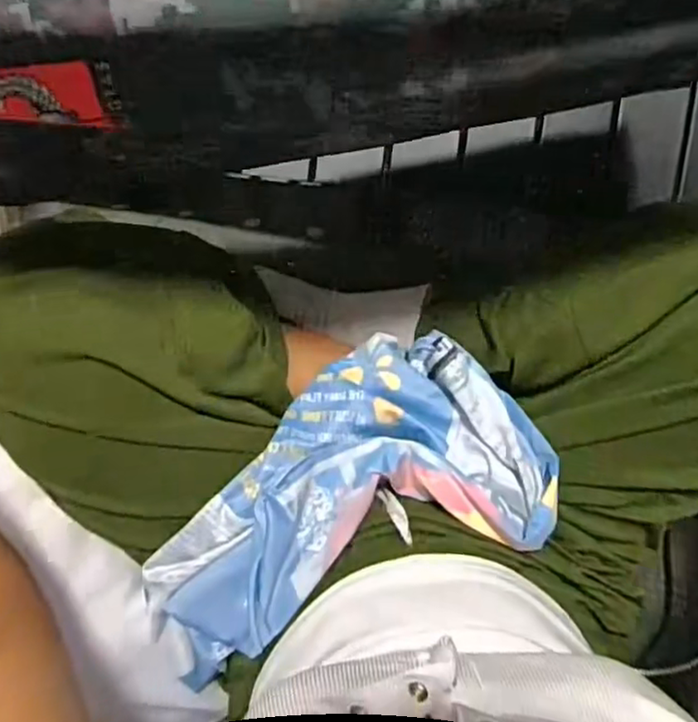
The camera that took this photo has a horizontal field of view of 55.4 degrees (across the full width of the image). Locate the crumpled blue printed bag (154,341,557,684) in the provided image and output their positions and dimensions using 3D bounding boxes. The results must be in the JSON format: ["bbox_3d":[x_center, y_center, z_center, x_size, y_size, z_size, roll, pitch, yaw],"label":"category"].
[{"bbox_3d":[-0.006,0.116,0.510,0.318,0.087,0.172,-35,96,4],"label":"crumpled blue printed bag"}]

